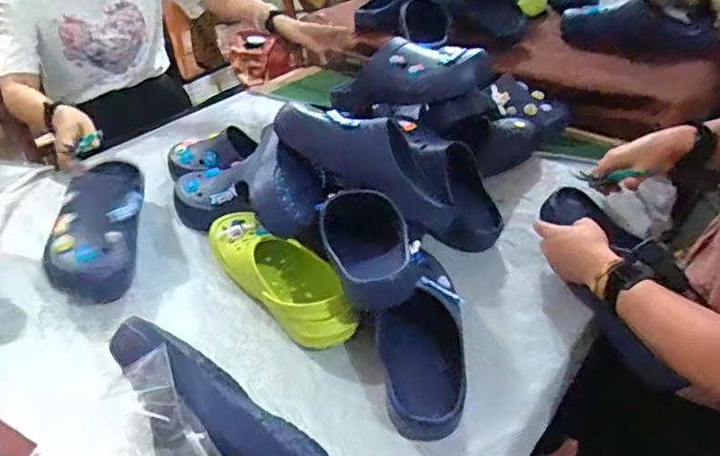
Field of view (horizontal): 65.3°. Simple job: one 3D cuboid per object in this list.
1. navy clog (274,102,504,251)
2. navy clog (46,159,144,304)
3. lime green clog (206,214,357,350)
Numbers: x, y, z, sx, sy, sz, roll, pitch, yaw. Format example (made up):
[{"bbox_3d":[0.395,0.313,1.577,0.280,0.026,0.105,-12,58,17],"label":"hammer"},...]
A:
[{"bbox_3d":[0.055,-0.094,0.836,0.371,0.113,0.107,27,37,-6],"label":"navy clog"},{"bbox_3d":[-0.388,-0.001,0.848,0.112,0.115,0.274,-9,36,-10],"label":"navy clog"},{"bbox_3d":[-0.116,0.053,0.771,0.083,0.107,0.278,-28,43,-31],"label":"lime green clog"}]

